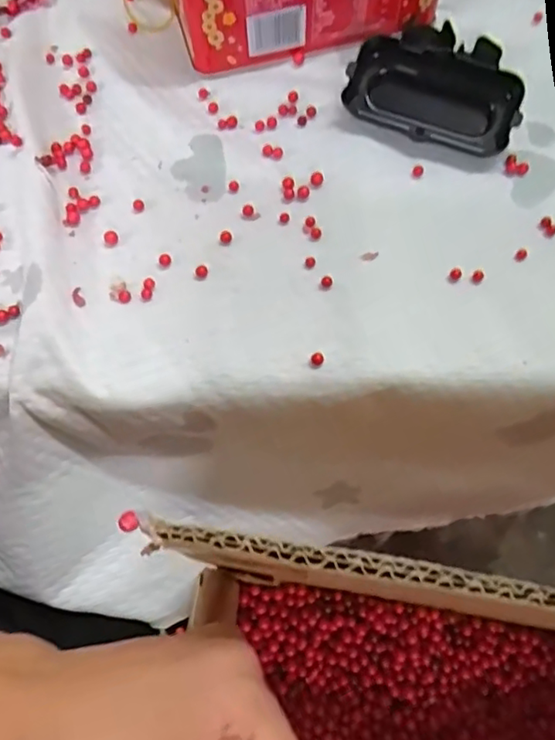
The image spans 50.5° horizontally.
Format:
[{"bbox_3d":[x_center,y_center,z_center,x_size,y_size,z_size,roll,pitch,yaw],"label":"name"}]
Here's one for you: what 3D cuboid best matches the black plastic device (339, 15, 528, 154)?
[{"bbox_3d":[0.104,-0.185,0.385,0.107,0.038,0.053,20,69,11],"label":"black plastic device"}]

